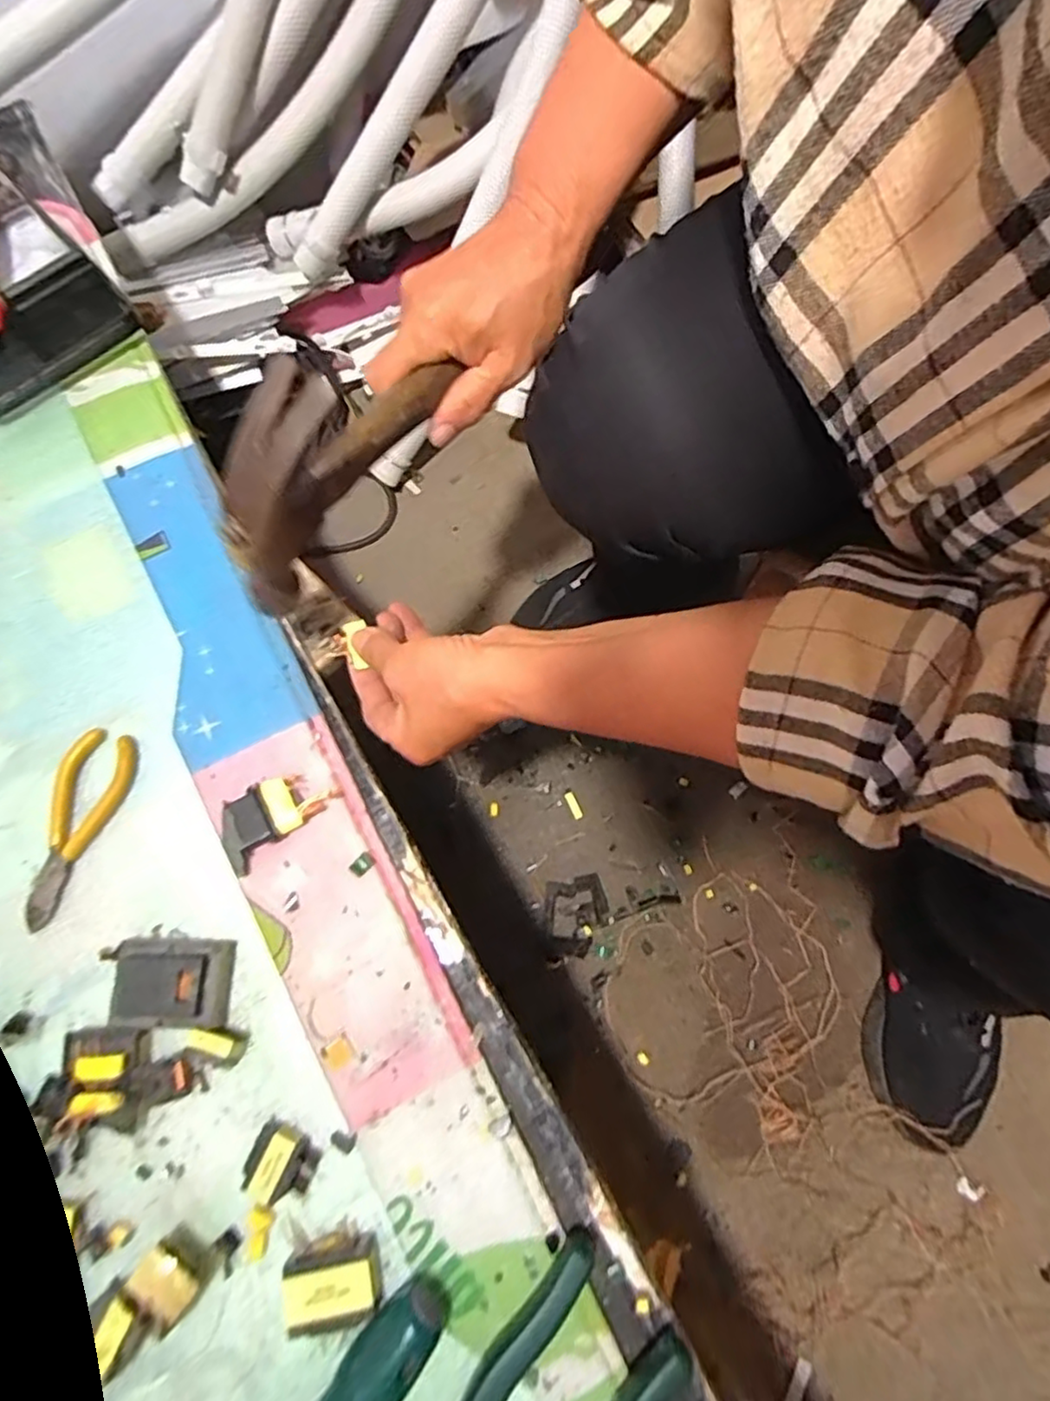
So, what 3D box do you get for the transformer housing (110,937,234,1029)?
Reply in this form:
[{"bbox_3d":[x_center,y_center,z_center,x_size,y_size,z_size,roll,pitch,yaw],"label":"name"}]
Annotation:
[{"bbox_3d":[-0.183,0.143,0.342,0.059,0.022,0.040,0,75,-1],"label":"transformer housing"}]

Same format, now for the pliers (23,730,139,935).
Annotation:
[{"bbox_3d":[-0.248,0.069,0.369,0.040,0.006,0.107,16,75,3],"label":"pliers"}]

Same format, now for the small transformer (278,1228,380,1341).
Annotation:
[{"bbox_3d":[-0.089,0.269,0.312,0.045,0.018,0.032,-9,75,-3],"label":"small transformer"}]

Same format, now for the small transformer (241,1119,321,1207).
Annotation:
[{"bbox_3d":[-0.119,0.224,0.325,0.032,0.014,0.030,20,75,5],"label":"small transformer"}]

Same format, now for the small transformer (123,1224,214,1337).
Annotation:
[{"bbox_3d":[-0.162,0.265,0.309,0.030,0.025,0.023,38,77,9],"label":"small transformer"}]

